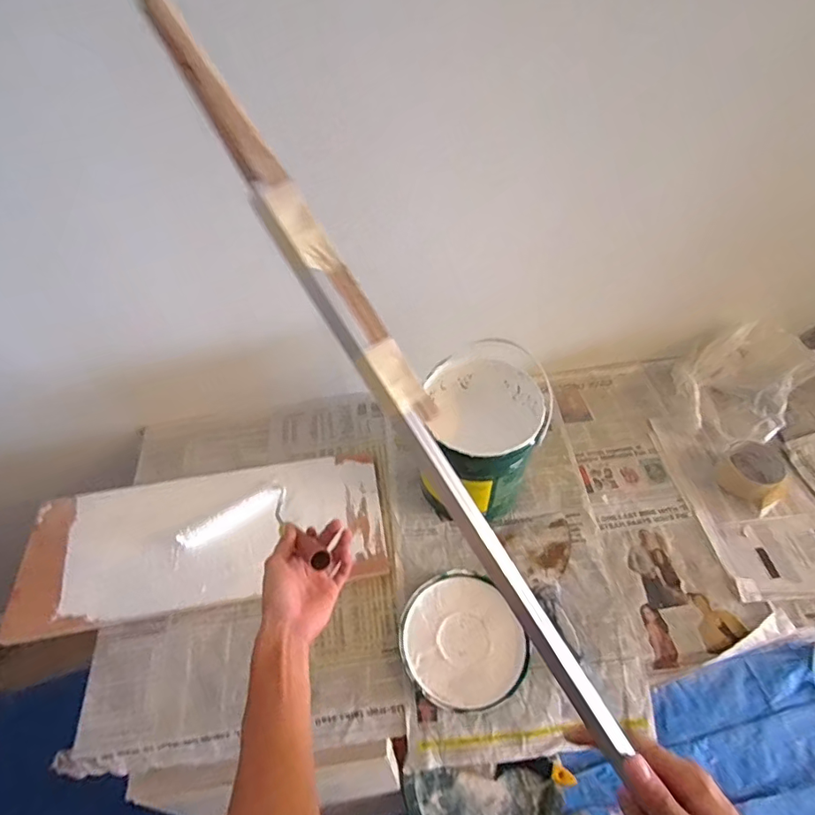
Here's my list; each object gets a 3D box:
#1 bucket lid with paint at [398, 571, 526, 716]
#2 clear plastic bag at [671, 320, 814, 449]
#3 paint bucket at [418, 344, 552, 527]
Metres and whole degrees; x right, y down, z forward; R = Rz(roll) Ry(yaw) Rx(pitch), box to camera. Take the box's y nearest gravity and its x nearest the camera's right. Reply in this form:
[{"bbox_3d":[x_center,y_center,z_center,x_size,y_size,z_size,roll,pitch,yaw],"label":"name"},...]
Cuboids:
[{"bbox_3d":[0.071,0.310,0.660,0.155,0.020,0.162,0,53,1],"label":"bucket lid with paint"},{"bbox_3d":[0.575,-0.047,0.850,0.221,0.102,0.181,-37,61,-24],"label":"clear plastic bag"},{"bbox_3d":[0.105,0.054,0.737,0.167,0.196,0.181,0,53,1],"label":"paint bucket"}]

